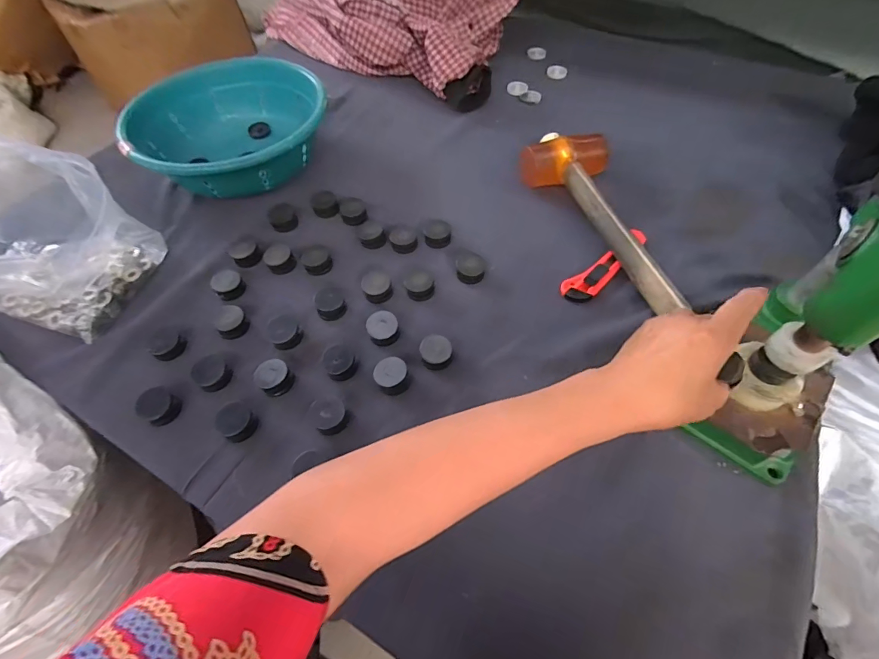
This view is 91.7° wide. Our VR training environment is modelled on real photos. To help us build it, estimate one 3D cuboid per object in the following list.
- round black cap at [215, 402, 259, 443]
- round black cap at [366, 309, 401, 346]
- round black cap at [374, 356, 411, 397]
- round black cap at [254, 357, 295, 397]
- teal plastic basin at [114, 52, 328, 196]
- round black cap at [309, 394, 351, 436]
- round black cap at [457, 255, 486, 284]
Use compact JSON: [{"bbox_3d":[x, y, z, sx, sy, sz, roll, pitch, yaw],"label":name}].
[{"bbox_3d":[-0.187,0.086,0.394,0.031,0.018,0.031,-1,57,2],"label":"round black cap"},{"bbox_3d":[-0.059,-0.001,0.446,0.032,0.017,0.034,-1,57,2],"label":"round black cap"},{"bbox_3d":[-0.046,0.045,0.415,0.031,0.021,0.031,-1,57,2],"label":"round black cap"},{"bbox_3d":[-0.162,0.046,0.418,0.031,0.025,0.028,-37,63,-20],"label":"round black cap"},{"bbox_3d":[-0.289,-0.272,0.597,0.249,0.078,0.256,-1,57,2],"label":"teal plastic basin"},{"bbox_3d":[-0.104,0.078,0.399,0.034,0.016,0.031,-1,57,2],"label":"round black cap"},{"bbox_3d":[0.037,-0.070,0.493,0.030,0.021,0.027,18,59,13],"label":"round black cap"}]

